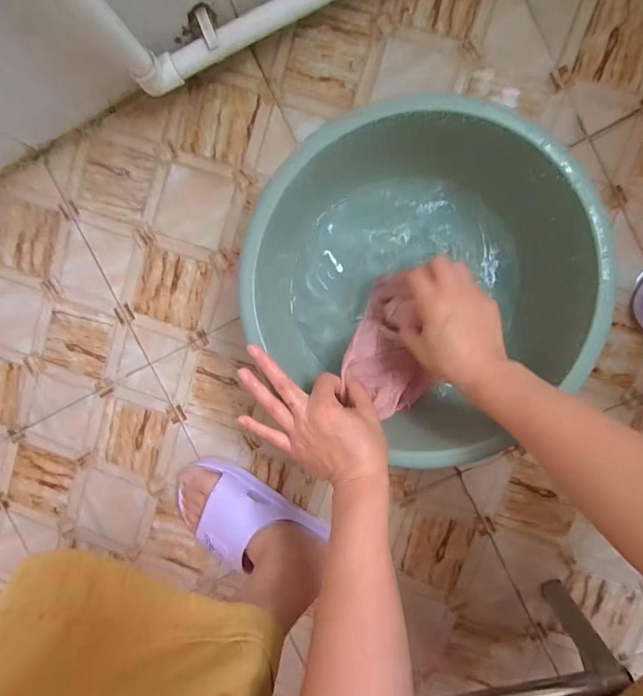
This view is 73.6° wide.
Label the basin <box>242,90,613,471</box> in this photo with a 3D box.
[{"bbox_3d":[0.105,-0.071,0.460,0.327,0.124,0.299,1,96,6],"label":"basin"}]

